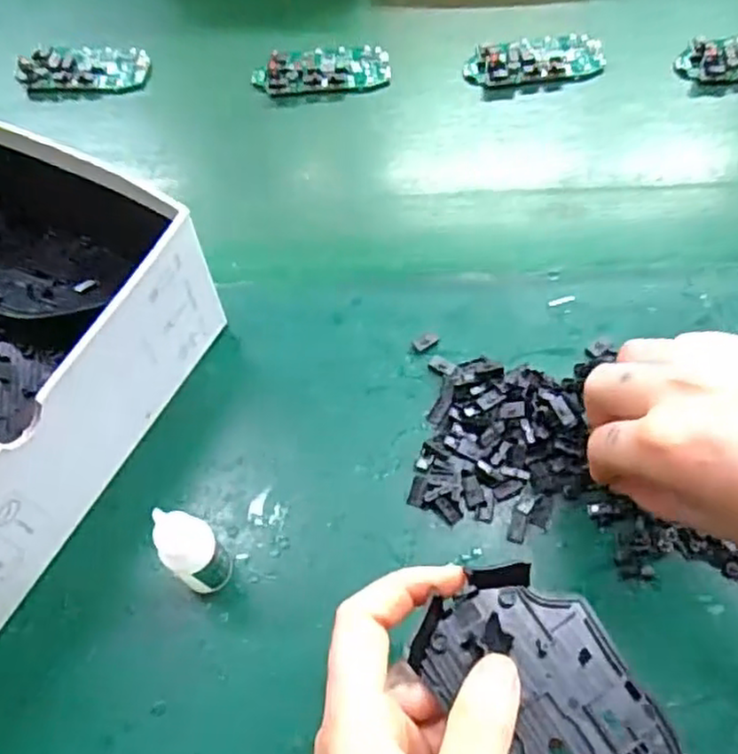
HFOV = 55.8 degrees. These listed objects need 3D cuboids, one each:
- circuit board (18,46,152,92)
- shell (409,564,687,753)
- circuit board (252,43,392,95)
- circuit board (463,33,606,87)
[{"bbox_3d":[-0.209,-0.231,0.515,0.089,0.016,0.046,-1,59,2],"label":"circuit board"},{"bbox_3d":[0.065,0.122,0.236,0.068,0.008,0.113,-22,60,-10],"label":"shell"},{"bbox_3d":[-0.034,-0.222,0.503,0.097,0.013,0.045,-12,59,-5],"label":"circuit board"},{"bbox_3d":[0.118,-0.229,0.501,0.098,0.009,0.049,-12,59,-5],"label":"circuit board"}]

